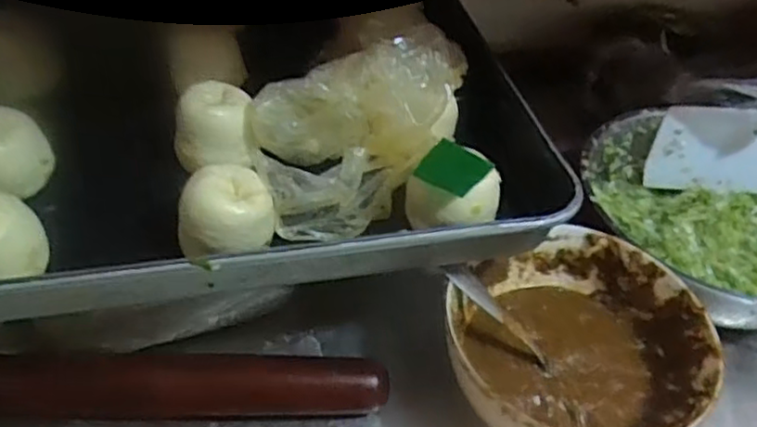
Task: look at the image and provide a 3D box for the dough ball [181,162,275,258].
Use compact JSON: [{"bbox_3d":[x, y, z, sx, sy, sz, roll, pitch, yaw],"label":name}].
[{"bbox_3d":[-0.092,0.003,0.416,0.054,0.041,0.053,3,44,-3],"label":"dough ball"}]

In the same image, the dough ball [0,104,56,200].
[{"bbox_3d":[-0.246,-0.038,0.447,0.058,0.045,0.057,3,44,-3],"label":"dough ball"}]

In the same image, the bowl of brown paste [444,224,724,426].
[{"bbox_3d":[0.138,0.098,0.481,0.152,0.082,0.163,4,44,-4],"label":"bowl of brown paste"}]

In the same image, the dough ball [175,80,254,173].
[{"bbox_3d":[-0.117,-0.059,0.484,0.053,0.046,0.054,-7,45,-13],"label":"dough ball"}]

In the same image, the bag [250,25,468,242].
[{"bbox_3d":[-0.009,-0.059,0.472,0.159,0.073,0.127,-10,46,-16],"label":"bag"}]

